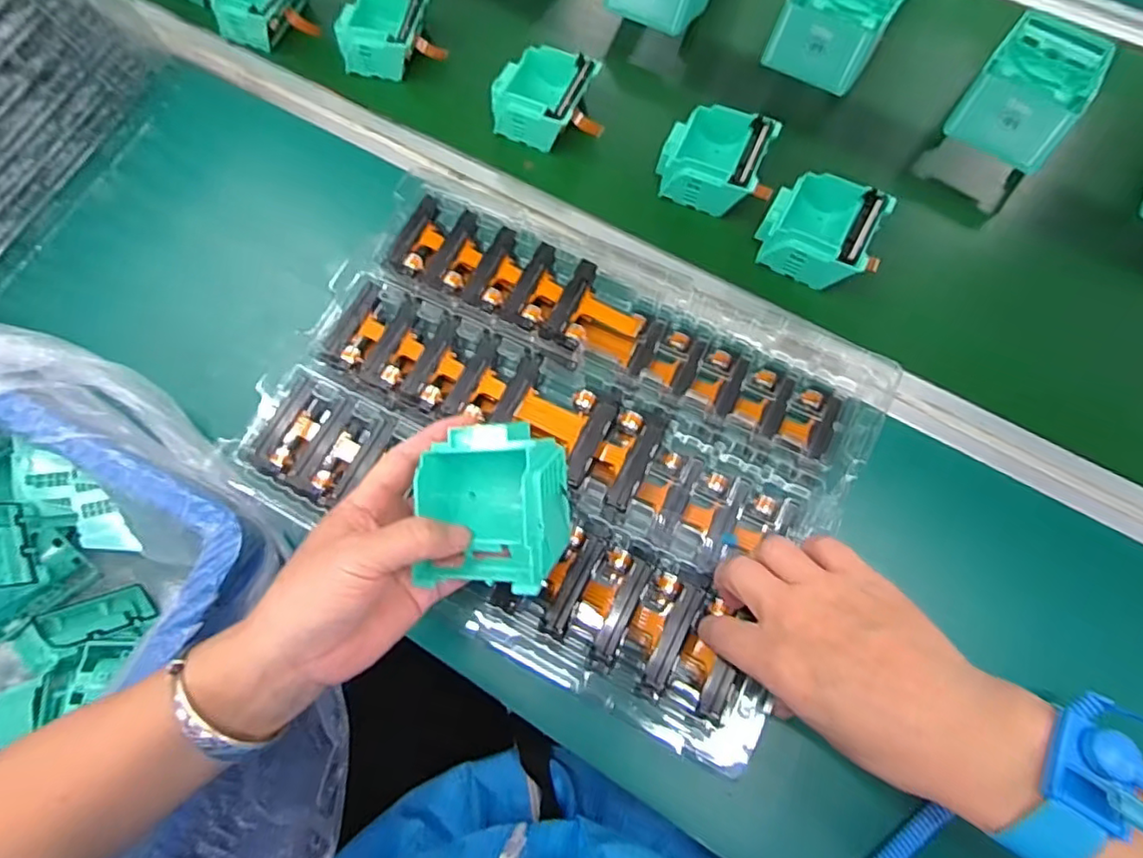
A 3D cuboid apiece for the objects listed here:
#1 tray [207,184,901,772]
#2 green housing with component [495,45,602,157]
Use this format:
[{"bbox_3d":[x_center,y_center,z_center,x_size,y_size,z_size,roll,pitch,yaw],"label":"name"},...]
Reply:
[{"bbox_3d":[-0.011,0.007,0.412,0.371,0.036,0.268,24,73,10],"label":"tray"},{"bbox_3d":[-0.021,-0.281,0.521,0.093,0.037,0.083,18,72,9],"label":"green housing with component"}]

